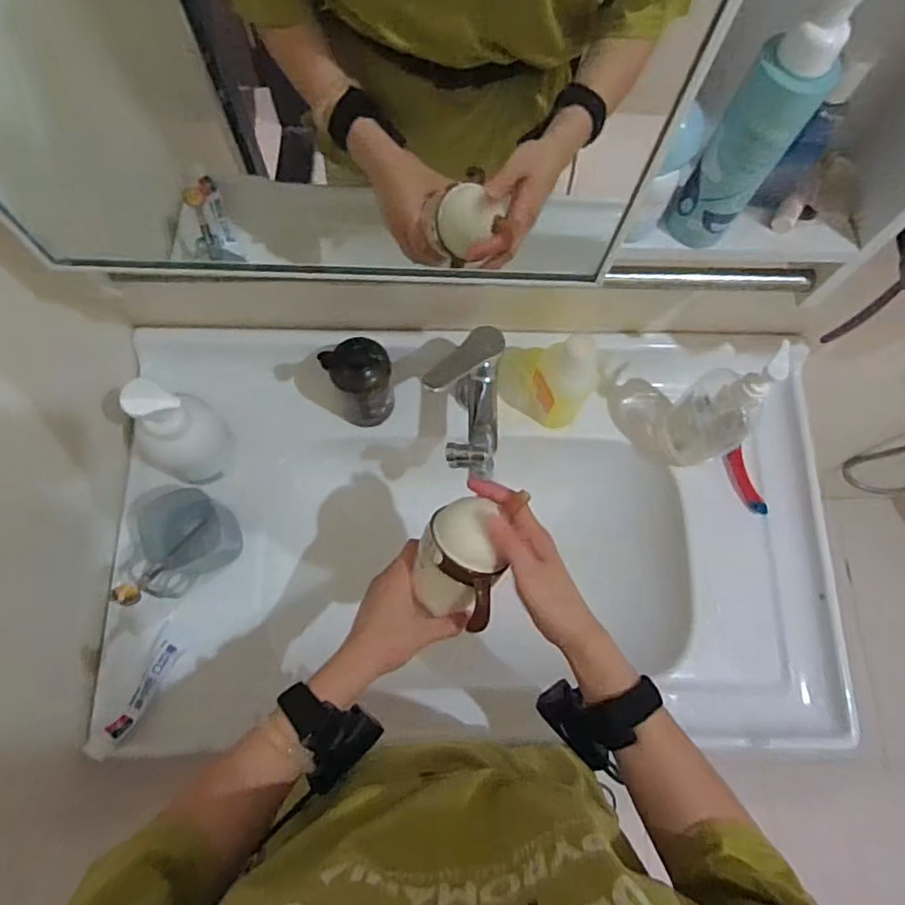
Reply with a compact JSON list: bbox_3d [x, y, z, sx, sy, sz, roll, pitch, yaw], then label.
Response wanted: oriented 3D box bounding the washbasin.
[{"bbox_3d":[0.034,0.096,0.698,0.781,0.153,0.436,1,72,-2],"label":"washbasin"}]

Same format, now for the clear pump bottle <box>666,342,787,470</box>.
[{"bbox_3d":[0.284,-0.043,0.621,0.055,0.222,0.071,-41,78,-13],"label":"clear pump bottle"}]

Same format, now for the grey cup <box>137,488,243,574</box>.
[{"bbox_3d":[-0.279,0.084,0.627,0.076,0.074,0.081,1,72,-2],"label":"grey cup"}]

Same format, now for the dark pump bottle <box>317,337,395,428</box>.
[{"bbox_3d":[-0.098,-0.076,0.653,0.063,0.116,0.058,1,72,-2],"label":"dark pump bottle"}]

